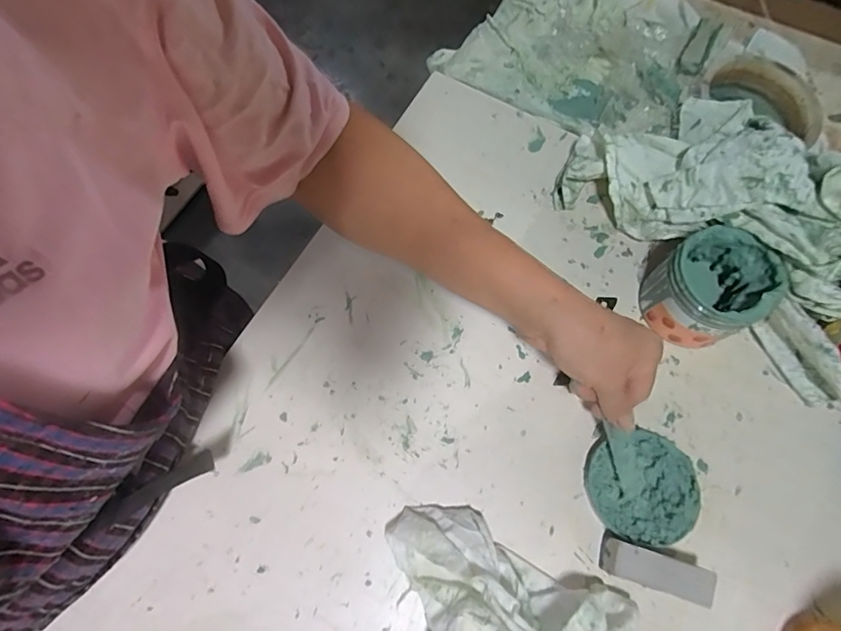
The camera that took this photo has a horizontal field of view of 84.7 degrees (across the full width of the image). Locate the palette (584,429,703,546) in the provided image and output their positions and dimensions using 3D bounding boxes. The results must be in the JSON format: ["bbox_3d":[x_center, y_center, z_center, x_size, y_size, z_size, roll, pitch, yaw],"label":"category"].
[{"bbox_3d":[0.173,0.133,0.360,0.083,0.018,0.078,0,69,0],"label":"palette"}]

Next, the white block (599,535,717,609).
[{"bbox_3d":[0.169,0.184,0.332,0.070,0.030,0.024,19,70,6],"label":"white block"}]

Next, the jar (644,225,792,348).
[{"bbox_3d":[0.236,-0.022,0.388,0.076,0.078,0.076,0,69,0],"label":"jar"}]

